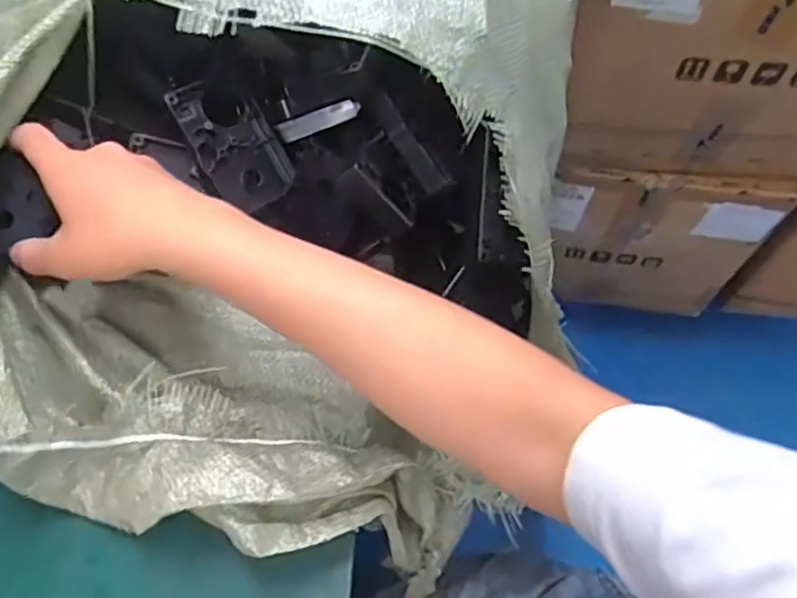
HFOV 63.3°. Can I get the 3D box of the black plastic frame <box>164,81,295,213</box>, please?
[{"bbox_3d":[-0.126,-0.118,0.496,0.064,0.023,0.098,-28,101,-24],"label":"black plastic frame"}]

